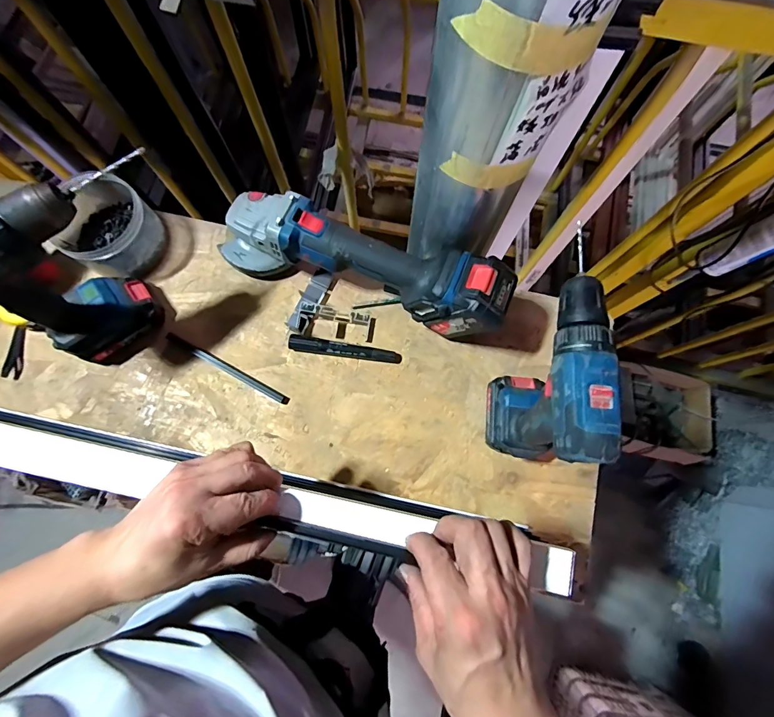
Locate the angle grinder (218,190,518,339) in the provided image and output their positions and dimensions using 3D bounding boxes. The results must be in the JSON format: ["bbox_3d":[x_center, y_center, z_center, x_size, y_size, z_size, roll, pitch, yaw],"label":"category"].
[{"bbox_3d":[-0.037,-0.115,0.490,0.367,0.114,0.099,18,77,2],"label":"angle grinder"}]

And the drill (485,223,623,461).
[{"bbox_3d":[0.159,0.012,0.410,0.067,0.214,0.190,0,77,-2],"label":"drill"}]

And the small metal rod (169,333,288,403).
[{"bbox_3d":[-0.209,0.013,0.520,0.182,0.007,0.012,28,78,5],"label":"small metal rod"}]

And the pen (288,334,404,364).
[{"bbox_3d":[-0.054,-0.011,0.517,0.143,0.019,0.019,9,77,0],"label":"pen"}]

